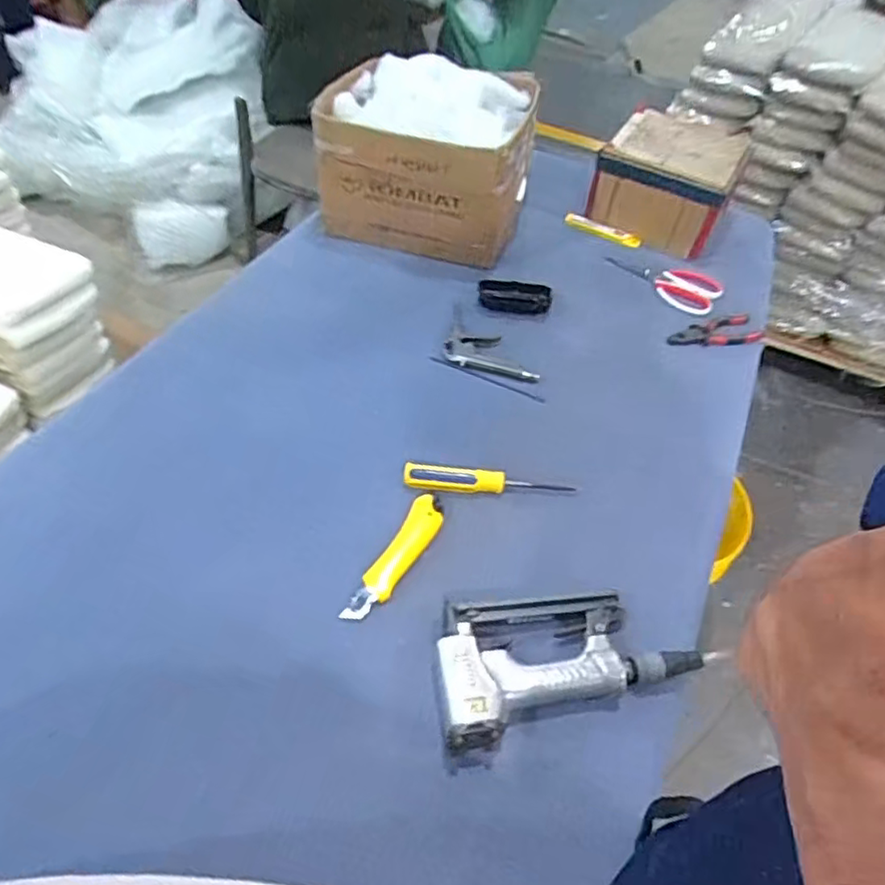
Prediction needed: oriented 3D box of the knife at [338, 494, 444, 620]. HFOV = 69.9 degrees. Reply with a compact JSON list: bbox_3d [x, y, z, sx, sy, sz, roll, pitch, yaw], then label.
[{"bbox_3d":[-0.046,0.120,0.664,0.036,0.023,0.160,25,51,15],"label":"knife"}]

